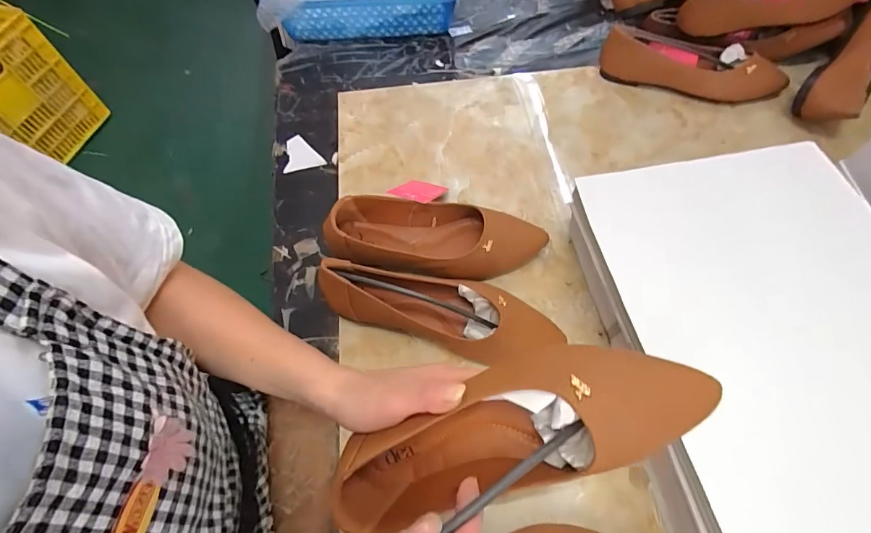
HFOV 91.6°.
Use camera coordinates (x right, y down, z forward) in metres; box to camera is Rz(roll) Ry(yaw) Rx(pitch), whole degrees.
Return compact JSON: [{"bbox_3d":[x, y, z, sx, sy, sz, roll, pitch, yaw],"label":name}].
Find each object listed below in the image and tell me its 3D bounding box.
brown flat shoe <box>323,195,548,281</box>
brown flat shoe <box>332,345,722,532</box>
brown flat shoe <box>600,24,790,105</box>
[{"bbox_3d":[0.001,-0.031,0.478,0.244,0.063,0.087,2,62,3],"label":"brown flat shoe"},{"bbox_3d":[0.040,0.110,0.274,0.247,0.070,0.068,-28,61,20],"label":"brown flat shoe"},{"bbox_3d":[0.365,-0.291,0.602,0.248,0.059,0.070,15,64,10],"label":"brown flat shoe"}]

